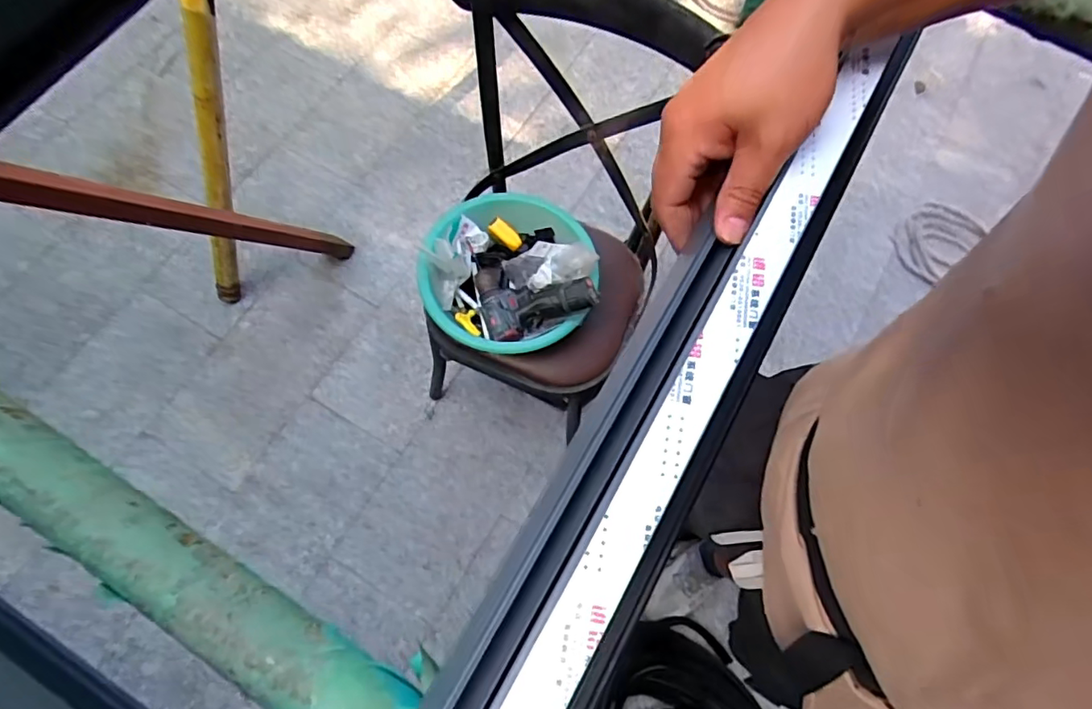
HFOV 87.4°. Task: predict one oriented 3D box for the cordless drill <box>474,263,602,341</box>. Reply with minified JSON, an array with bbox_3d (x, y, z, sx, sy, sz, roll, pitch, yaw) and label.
[{"bbox_3d":[-0.018,-0.122,1.024,0.207,0.066,0.169,-20,70,16],"label":"cordless drill"}]

